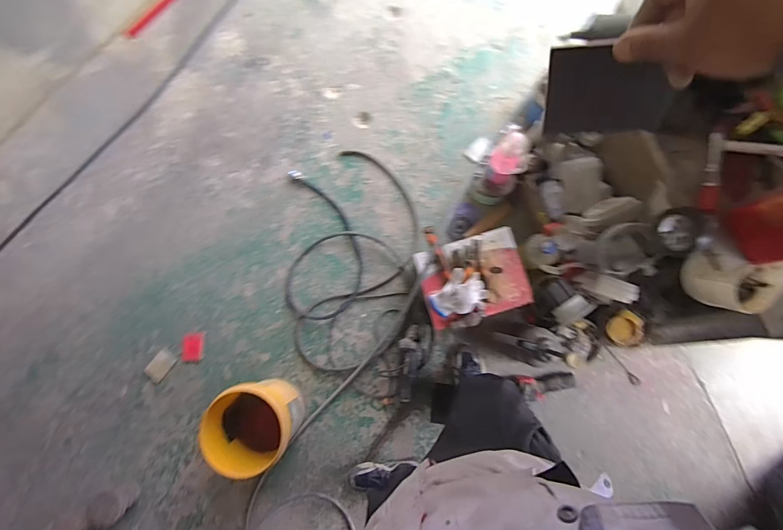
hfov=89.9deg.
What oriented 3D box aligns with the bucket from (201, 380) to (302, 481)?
[{"bbox_3d":[-0.453,0.525,1.291,0.298,0.251,0.267,-31,83,1],"label":"bucket"}]

